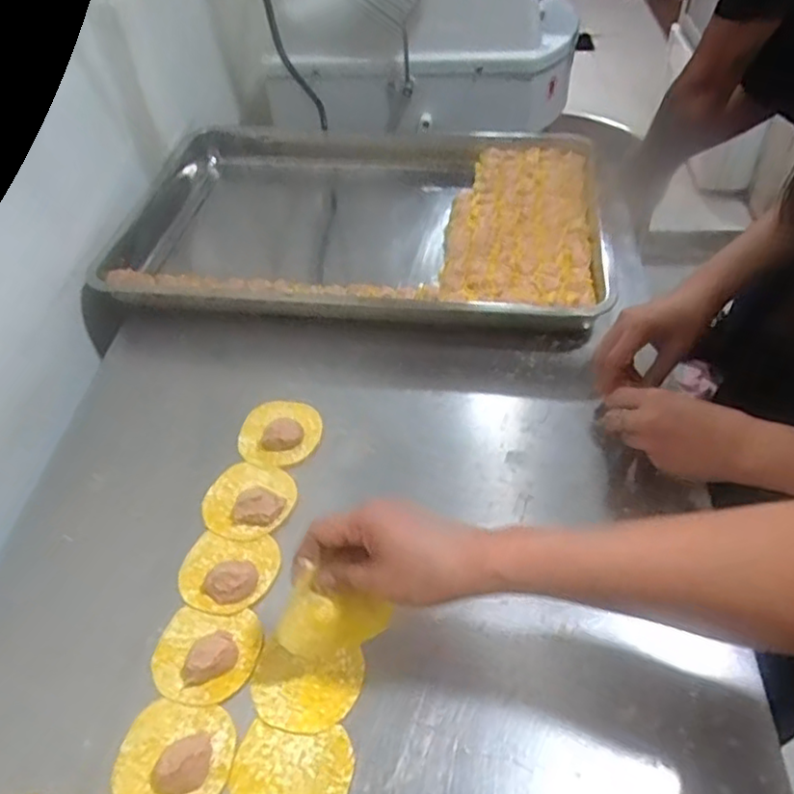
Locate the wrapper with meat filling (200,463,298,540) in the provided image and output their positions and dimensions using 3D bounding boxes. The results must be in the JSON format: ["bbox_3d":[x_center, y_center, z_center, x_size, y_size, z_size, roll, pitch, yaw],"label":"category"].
[{"bbox_3d":[-0.132,0.086,0.589,0.080,0.023,0.075,-1,48,1],"label":"wrapper with meat filling"}]

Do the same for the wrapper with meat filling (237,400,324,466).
[{"bbox_3d":[-0.113,0.031,0.643,0.077,0.023,0.079,-2,48,0],"label":"wrapper with meat filling"}]

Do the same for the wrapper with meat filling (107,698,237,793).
[{"bbox_3d":[-0.153,0.239,0.448,0.079,0.030,0.072,-1,48,1],"label":"wrapper with meat filling"}]

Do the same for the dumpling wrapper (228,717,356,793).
[{"bbox_3d":[-0.070,0.253,0.443,0.079,0.004,0.066,1,48,3],"label":"dumpling wrapper"}]

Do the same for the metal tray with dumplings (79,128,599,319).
[{"bbox_3d":[-0.070,-0.222,0.872,0.643,0.099,0.408,2,43,9],"label":"metal tray with dumplings"}]

